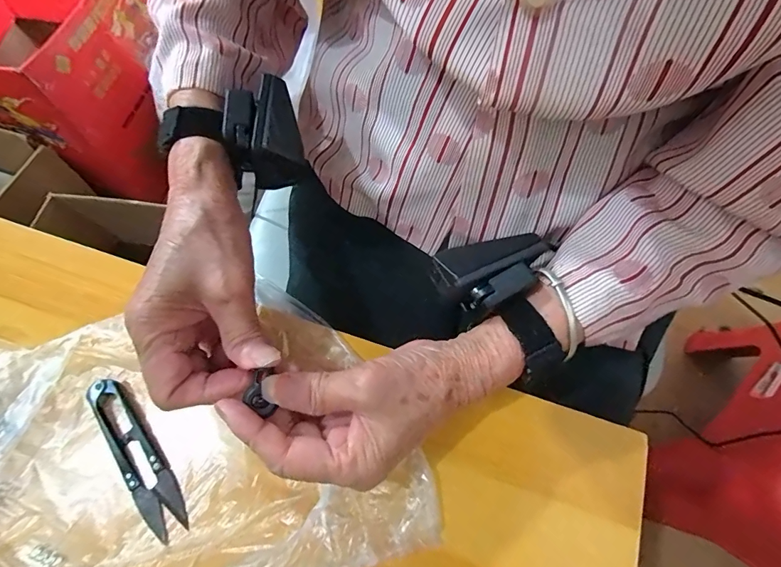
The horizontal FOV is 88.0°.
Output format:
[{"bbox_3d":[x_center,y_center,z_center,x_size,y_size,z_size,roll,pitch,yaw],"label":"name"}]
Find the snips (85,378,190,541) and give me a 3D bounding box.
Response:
[{"bbox_3d":[-0.152,0.101,0.243,0.023,0.010,0.102,-34,71,-13],"label":"snips"}]

